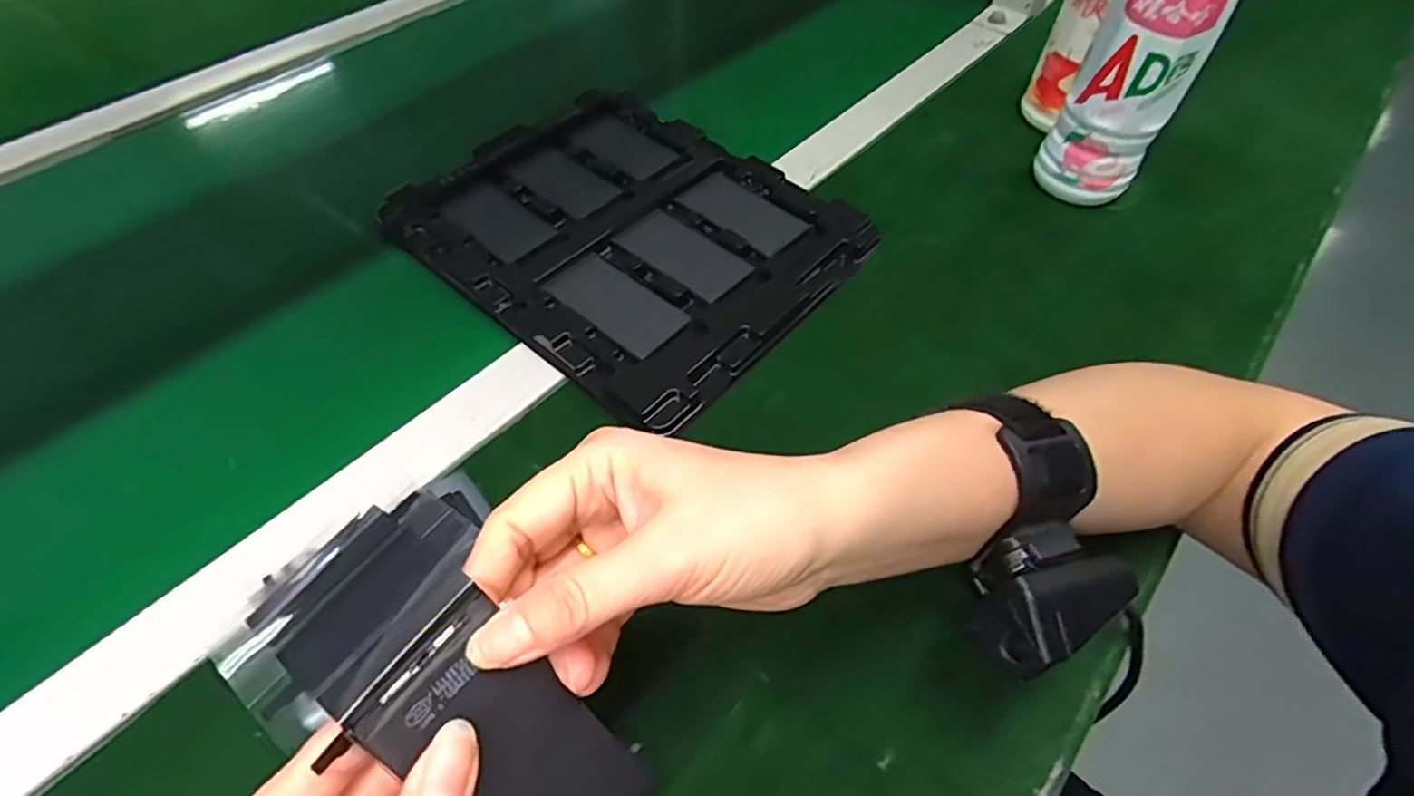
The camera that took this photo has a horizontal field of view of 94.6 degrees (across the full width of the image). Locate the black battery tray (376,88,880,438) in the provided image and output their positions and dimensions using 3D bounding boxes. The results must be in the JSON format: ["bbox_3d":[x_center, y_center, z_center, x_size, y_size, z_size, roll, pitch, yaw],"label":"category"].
[{"bbox_3d":[-0.055,-0.119,0.443,0.277,0.015,0.220,37,62,23],"label":"black battery tray"}]

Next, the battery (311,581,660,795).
[{"bbox_3d":[-0.053,0.102,0.185,0.043,0.007,0.090,-46,111,-28],"label":"battery"}]

